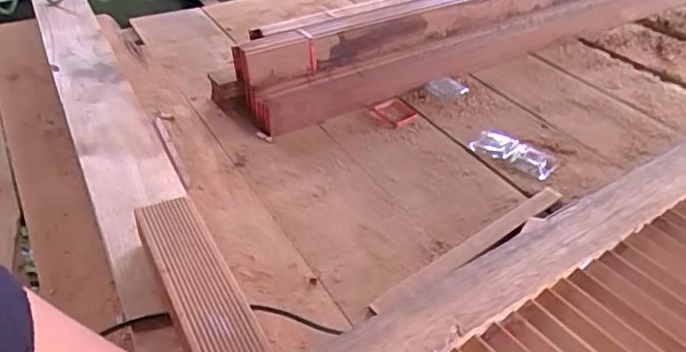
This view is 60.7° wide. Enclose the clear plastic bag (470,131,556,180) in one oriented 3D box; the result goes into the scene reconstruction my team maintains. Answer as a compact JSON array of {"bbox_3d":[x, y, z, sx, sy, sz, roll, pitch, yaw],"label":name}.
[{"bbox_3d":[0.306,-0.043,1.044,0.144,0.014,0.078,28,45,31],"label":"clear plastic bag"}]

